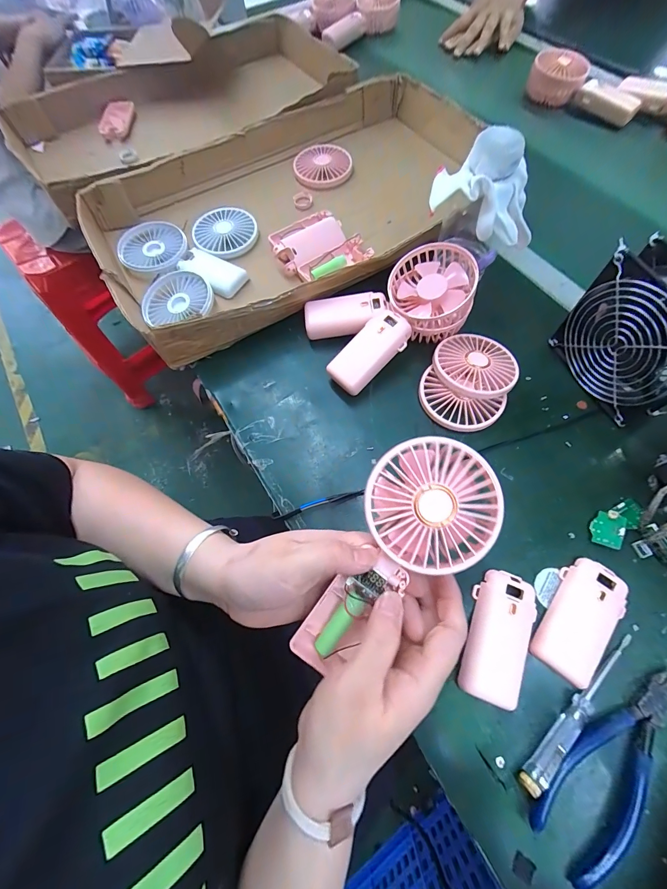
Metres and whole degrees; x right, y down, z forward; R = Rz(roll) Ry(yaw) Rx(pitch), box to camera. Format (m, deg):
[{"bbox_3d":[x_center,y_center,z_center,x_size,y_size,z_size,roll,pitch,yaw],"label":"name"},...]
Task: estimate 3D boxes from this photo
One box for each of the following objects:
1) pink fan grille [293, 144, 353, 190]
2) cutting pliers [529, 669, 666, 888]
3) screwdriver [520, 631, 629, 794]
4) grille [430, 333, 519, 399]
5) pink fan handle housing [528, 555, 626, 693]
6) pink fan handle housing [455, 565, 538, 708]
[{"bbox_3d":[-0.017,-0.426,0.528,0.086,0.016,0.088,-1,66,2],"label":"pink fan grille"},{"bbox_3d":[0.202,0.223,0.245,0.151,0.012,0.055,-40,71,-14],"label":"cutting pliers"},{"bbox_3d":[0.185,0.196,0.254,0.135,0.017,0.016,-37,70,-13],"label":"screwdriver"},{"bbox_3d":[0.151,-0.086,0.372,0.084,0.016,0.083,-1,66,2],"label":"grille"},{"bbox_3d":[0.200,0.139,0.278,0.045,0.014,0.093,33,72,15],"label":"pink fan handle housing"},{"bbox_3d":[0.131,0.151,0.275,0.046,0.017,0.093,19,69,10],"label":"pink fan handle housing"}]

